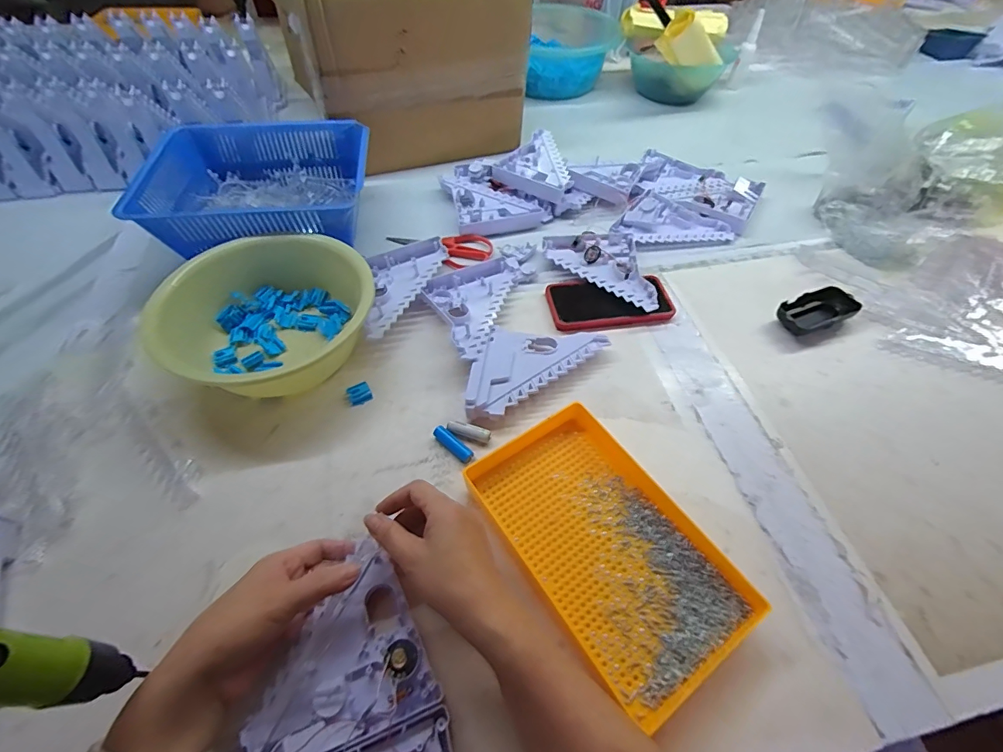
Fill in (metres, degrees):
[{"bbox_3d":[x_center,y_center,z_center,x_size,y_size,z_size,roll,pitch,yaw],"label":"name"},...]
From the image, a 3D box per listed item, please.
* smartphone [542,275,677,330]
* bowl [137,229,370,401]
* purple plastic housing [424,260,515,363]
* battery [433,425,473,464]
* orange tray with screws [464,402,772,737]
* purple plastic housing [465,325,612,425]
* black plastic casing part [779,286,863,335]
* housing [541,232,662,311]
[{"bbox_3d":[0.147,-0.102,0.609,0.162,0.015,0.082,-8,53,-7],"label":"smartphone"},{"bbox_3d":[-0.266,-0.072,0.540,0.222,0.084,0.211,1,52,-1],"label":"bowl"},{"bbox_3d":[-0.050,-0.096,0.591,0.108,0.037,0.192,14,53,9],"label":"purple plastic housing"},{"bbox_3d":[-0.051,0.074,0.483,0.050,0.014,0.014,36,59,23],"label":"battery"},{"bbox_3d":[0.098,0.152,0.419,0.151,0.037,0.248,-29,59,-22],"label":"orange tray with screws"},{"bbox_3d":[0.027,-0.024,0.540,0.193,0.036,0.094,-31,59,-23],"label":"purple plastic housing"},{"bbox_3d":[0.420,-0.086,0.606,0.108,0.026,0.047,-15,54,-13],"label":"black plastic casing part"},{"bbox_3d":[0.158,-0.164,0.648,0.188,0.026,0.104,36,60,23],"label":"housing"}]

